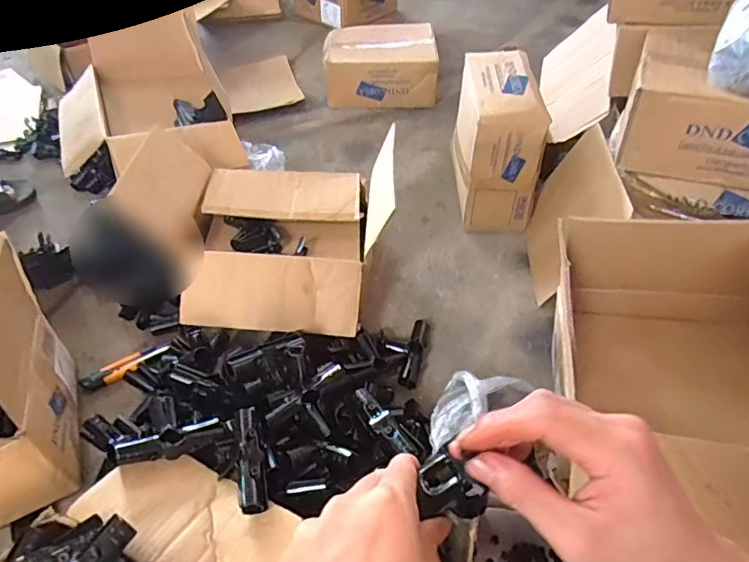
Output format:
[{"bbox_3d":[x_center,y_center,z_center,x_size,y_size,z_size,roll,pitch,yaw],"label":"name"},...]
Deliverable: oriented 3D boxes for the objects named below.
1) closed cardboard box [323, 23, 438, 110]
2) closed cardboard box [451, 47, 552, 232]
[{"bbox_3d":[0.017,-0.653,1.560,0.322,0.148,0.280,-1,48,-1],"label":"closed cardboard box"},{"bbox_3d":[0.265,-0.321,1.126,0.154,0.251,0.320,2,48,2],"label":"closed cardboard box"}]

